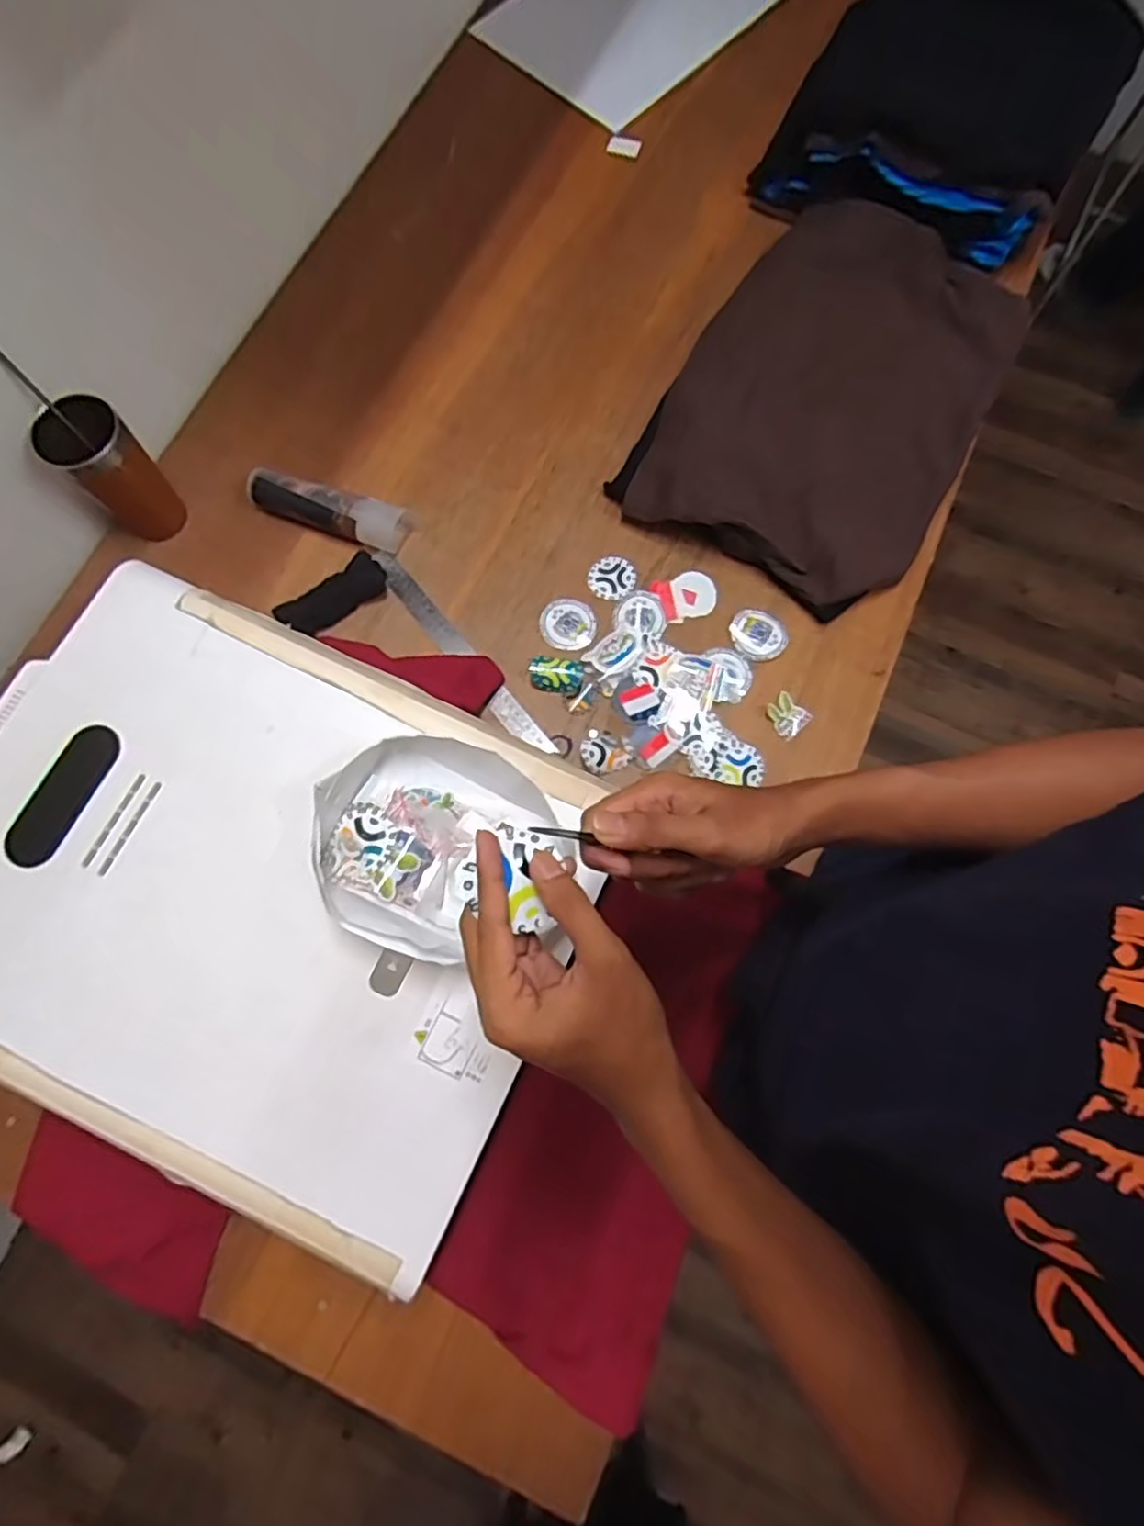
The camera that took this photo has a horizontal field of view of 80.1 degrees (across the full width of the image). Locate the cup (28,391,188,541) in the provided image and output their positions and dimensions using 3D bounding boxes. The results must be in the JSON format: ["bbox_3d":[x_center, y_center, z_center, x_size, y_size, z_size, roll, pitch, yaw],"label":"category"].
[{"bbox_3d":[-0.480,-0.305,0.727,0.071,0.148,0.075,0,75,-2],"label":"cup"}]

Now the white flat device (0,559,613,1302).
[{"bbox_3d":[-0.258,0.093,0.536,0.496,0.023,0.395,24,77,6],"label":"white flat device"}]

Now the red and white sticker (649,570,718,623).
[{"bbox_3d":[0.133,-0.194,0.778,0.066,0.006,0.057,-22,77,-5],"label":"red and white sticker"}]

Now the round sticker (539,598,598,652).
[{"bbox_3d":[-0.004,-0.158,0.769,0.061,0.004,0.060,0,76,0],"label":"round sticker"}]

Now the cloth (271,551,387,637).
[{"bbox_3d":[-0.268,-0.186,0.765,0.123,0.027,0.049,-37,79,-9],"label":"cloth"}]

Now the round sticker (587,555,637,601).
[{"bbox_3d":[0.046,-0.213,0.781,0.051,0.008,0.050,0,76,0],"label":"round sticker"}]

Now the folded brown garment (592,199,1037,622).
[{"bbox_3d":[0.313,-0.437,0.828,0.346,0.076,0.518,31,76,-1],"label":"folded brown garment"}]

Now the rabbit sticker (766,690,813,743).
[{"bbox_3d":[0.237,-0.052,0.753,0.041,0.004,0.044,-44,82,-6],"label":"rabbit sticker"}]

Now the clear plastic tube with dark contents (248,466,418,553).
[{"bbox_3d":[-0.281,-0.289,0.780,0.183,0.044,0.051,15,76,4],"label":"clear plastic tube with dark contents"}]

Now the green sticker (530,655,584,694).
[{"bbox_3d":[-0.017,-0.098,0.750,0.056,0.014,0.037,9,76,2],"label":"green sticker"}]

